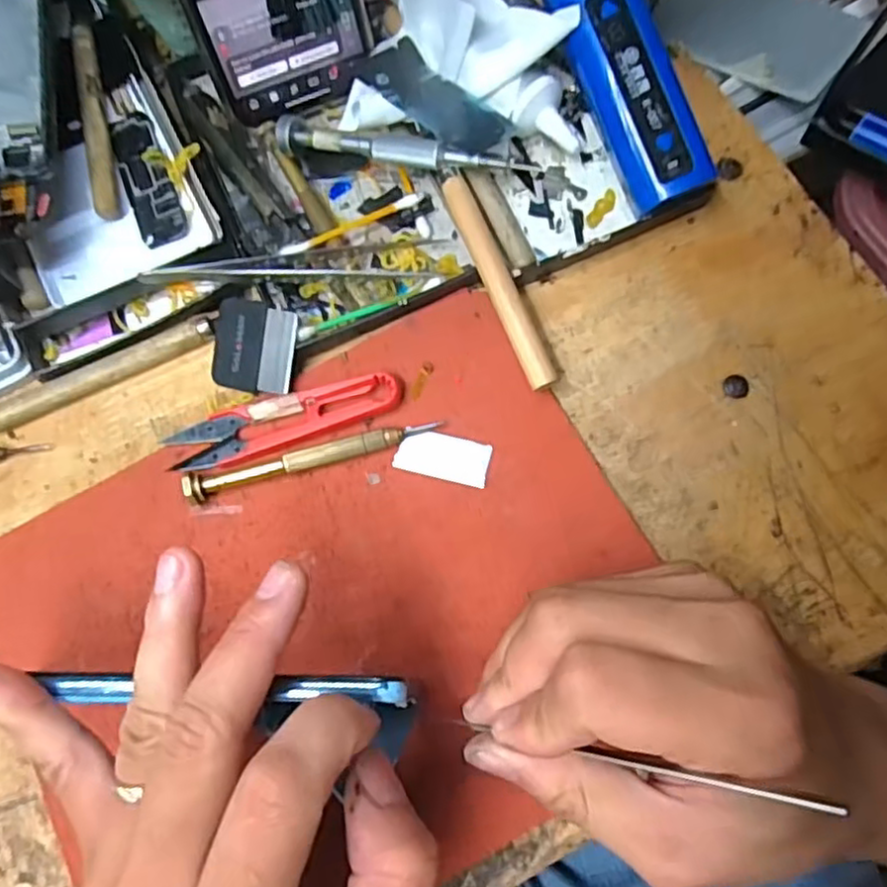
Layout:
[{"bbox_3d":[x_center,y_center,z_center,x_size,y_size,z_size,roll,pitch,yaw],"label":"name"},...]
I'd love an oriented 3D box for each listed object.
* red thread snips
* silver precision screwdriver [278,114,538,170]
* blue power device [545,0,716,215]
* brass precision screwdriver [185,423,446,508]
[{"bbox_3d":[-0.067,-0.010,0.292,0.101,0.009,0.022,-15,75,-1],"label":"red thread snips"},{"bbox_3d":[-0.019,-0.125,0.296,0.118,0.008,0.015,15,78,17],"label":"silver precision screwdriver"},{"bbox_3d":[0.072,-0.160,0.284,0.032,0.024,0.124,-26,96,-5],"label":"blue power device"},{"bbox_3d":[-0.054,0.005,0.287,0.105,0.011,0.010,-17,75,-1],"label":"brass precision screwdriver"}]

